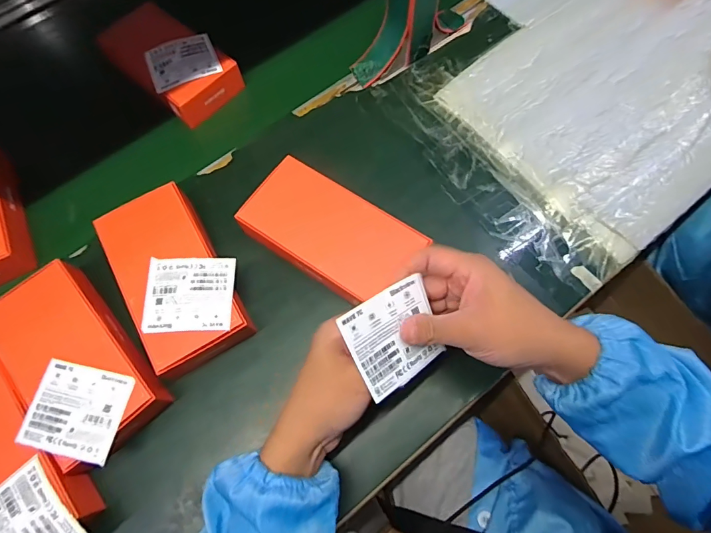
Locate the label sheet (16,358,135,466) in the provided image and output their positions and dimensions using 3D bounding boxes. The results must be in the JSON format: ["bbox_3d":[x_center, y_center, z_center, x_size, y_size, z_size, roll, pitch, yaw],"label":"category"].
[{"bbox_3d":[-0.241,0.124,0.355,0.080,0.010,0.071,14,69,7],"label":"label sheet"}]

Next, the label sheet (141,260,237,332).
[{"bbox_3d":[-0.156,0.026,0.386,0.081,0.008,0.071,-1,68,1],"label":"label sheet"}]

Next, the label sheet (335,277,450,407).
[{"bbox_3d":[0.031,0.054,0.317,0.076,0.005,0.072,-28,99,-30],"label":"label sheet"}]

